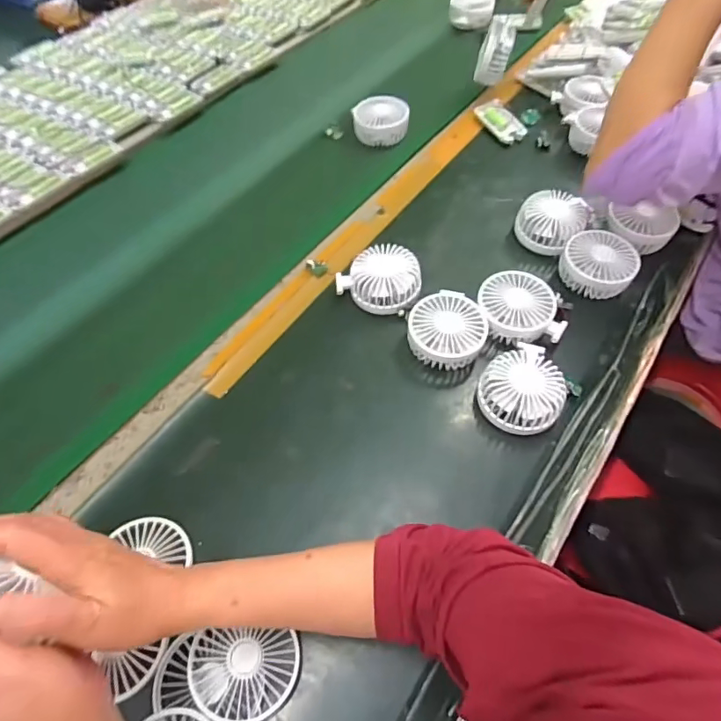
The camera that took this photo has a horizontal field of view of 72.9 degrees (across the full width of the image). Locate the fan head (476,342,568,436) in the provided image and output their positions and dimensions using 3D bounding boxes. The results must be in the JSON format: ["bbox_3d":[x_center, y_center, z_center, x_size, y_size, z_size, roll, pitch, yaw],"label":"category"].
[{"bbox_3d":[0.174,0.032,0.521,0.092,0.046,0.087,-1,58,2],"label":"fan head"}]

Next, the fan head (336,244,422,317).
[{"bbox_3d":[0.023,-0.102,0.606,0.103,0.041,0.081,9,59,8],"label":"fan head"}]

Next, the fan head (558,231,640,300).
[{"bbox_3d":[0.298,-0.120,0.612,0.090,0.039,0.081,23,62,16],"label":"fan head"}]

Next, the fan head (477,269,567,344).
[{"bbox_3d":[0.187,-0.061,0.581,0.091,0.037,0.088,-1,58,2],"label":"fan head"}]

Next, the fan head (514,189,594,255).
[{"bbox_3d":[0.256,-0.188,0.653,0.087,0.043,0.087,-1,58,2],"label":"fan head"}]

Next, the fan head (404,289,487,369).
[{"bbox_3d":[0.101,-0.032,0.571,0.085,0.046,0.097,23,62,16],"label":"fan head"}]

